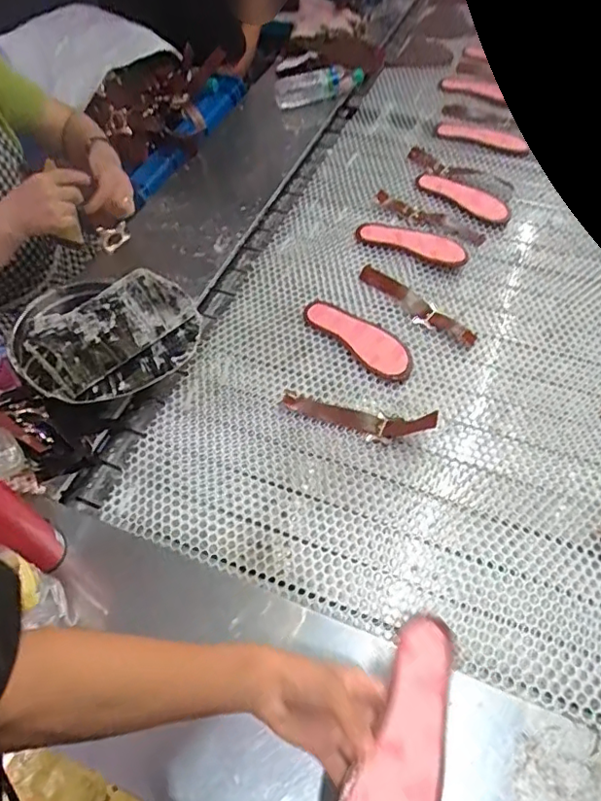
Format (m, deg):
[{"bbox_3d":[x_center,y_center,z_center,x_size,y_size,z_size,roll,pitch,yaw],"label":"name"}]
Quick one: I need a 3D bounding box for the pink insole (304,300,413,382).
[{"bbox_3d":[0.106,-0.115,0.949,0.091,0.013,0.221,-40,63,-20],"label":"pink insole"}]

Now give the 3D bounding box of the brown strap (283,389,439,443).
[{"bbox_3d":[0.085,0.022,0.845,0.238,0.046,0.050,14,59,12],"label":"brown strap"}]

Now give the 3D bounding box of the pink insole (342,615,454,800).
[{"bbox_3d":[0.096,0.314,0.496,0.076,0.014,0.219,17,67,14],"label":"pink insole"}]

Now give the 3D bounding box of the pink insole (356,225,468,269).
[{"bbox_3d":[0.218,-0.310,1.069,0.213,0.013,0.087,24,61,18],"label":"pink insole"}]

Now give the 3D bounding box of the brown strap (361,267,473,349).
[{"bbox_3d":[0.204,-0.171,0.986,0.245,0.007,0.049,38,66,24],"label":"brown strap"}]

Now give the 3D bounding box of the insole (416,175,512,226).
[{"bbox_3d":[0.347,-0.432,1.154,0.085,0.009,0.211,-40,63,-20],"label":"insole"}]

